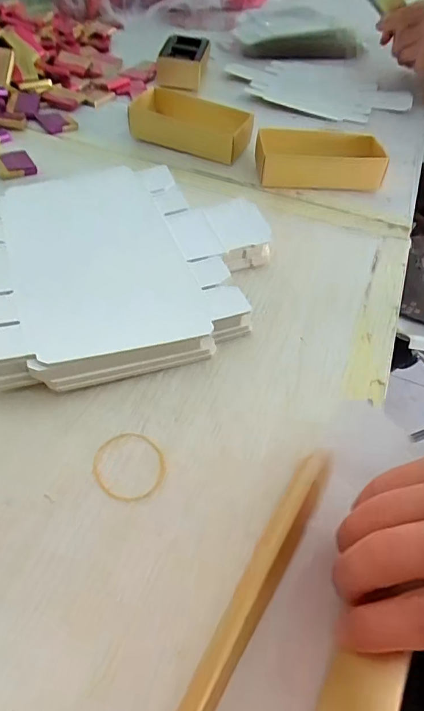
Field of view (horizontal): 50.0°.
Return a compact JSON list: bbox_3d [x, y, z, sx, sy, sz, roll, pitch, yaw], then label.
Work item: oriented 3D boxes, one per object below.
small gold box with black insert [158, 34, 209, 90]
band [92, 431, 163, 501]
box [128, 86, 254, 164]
[{"bbox_3d":[-0.038,-0.382,0.590,0.055,0.033,0.119,8,49,0],"label":"small gold box with black insert"},{"bbox_3d":[-0.042,0.054,0.228,0.035,0.004,0.037,-4,49,-9],"label":"band"},{"bbox_3d":[-0.023,-0.234,0.460,0.129,0.034,0.053,19,49,11],"label":"box"}]

